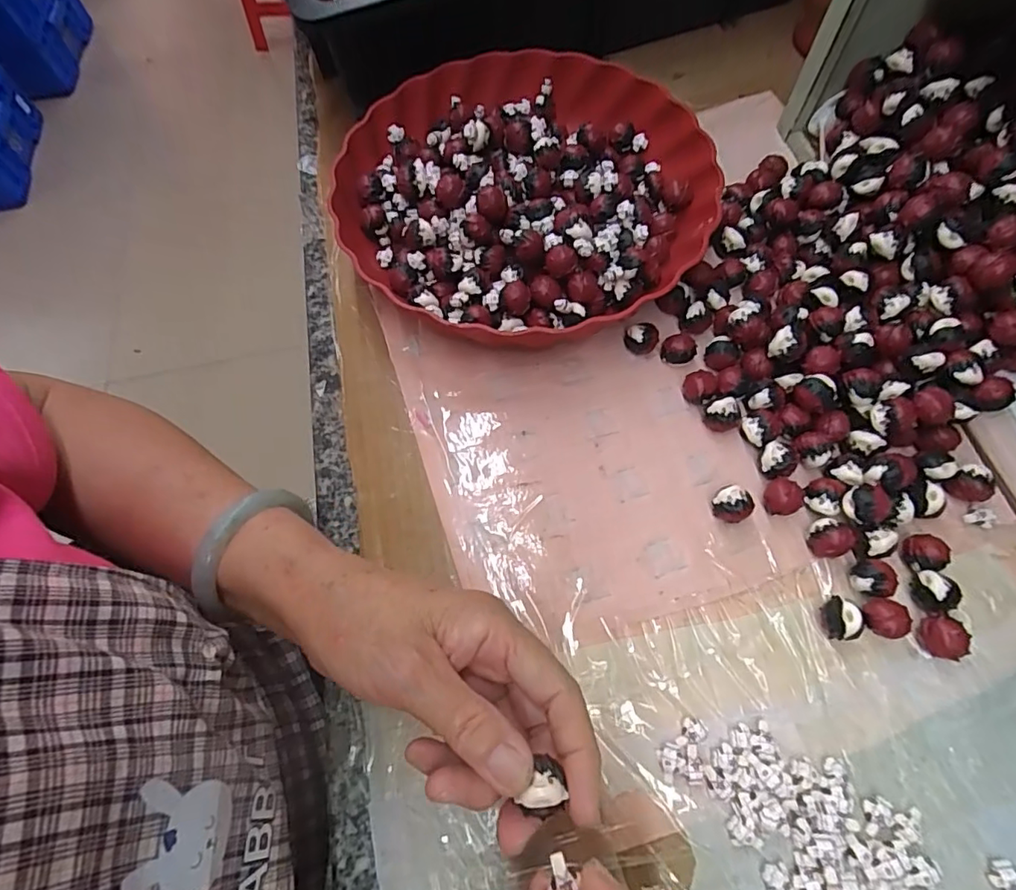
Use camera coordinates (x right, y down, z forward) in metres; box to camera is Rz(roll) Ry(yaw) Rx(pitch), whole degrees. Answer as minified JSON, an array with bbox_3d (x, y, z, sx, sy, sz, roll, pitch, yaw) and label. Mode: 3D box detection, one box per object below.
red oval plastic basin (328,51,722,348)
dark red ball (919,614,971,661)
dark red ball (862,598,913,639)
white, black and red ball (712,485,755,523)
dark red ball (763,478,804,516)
[{"bbox_3d":[0.012,-0.171,0.364,0.243,0.048,0.239,37,74,17],"label":"red oval plastic basin"},{"bbox_3d":[0.210,0.094,0.261,0.016,0.016,0.020,6,67,6],"label":"dark red ball"},{"bbox_3d":[0.184,0.086,0.264,0.019,0.018,0.018,-1,67,3],"label":"dark red ball"},{"bbox_3d":[0.122,0.033,0.291,0.020,0.017,0.016,42,75,18],"label":"white, black and red ball"},{"bbox_3d":[0.148,0.029,0.291,0.018,0.016,0.020,-29,69,-9],"label":"dark red ball"}]

